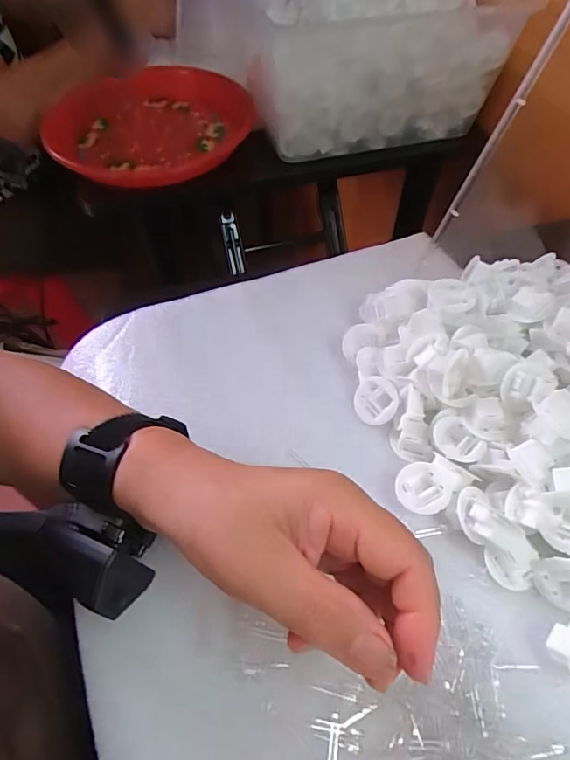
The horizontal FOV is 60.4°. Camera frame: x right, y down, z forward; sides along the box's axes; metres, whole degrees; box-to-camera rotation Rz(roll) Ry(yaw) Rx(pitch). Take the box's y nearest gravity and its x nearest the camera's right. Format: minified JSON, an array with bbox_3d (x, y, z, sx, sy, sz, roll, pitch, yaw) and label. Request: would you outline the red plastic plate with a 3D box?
[{"bbox_3d":[-0.162,-0.318,0.599,0.244,0.047,0.268,0,54,0],"label":"red plastic plate"}]

